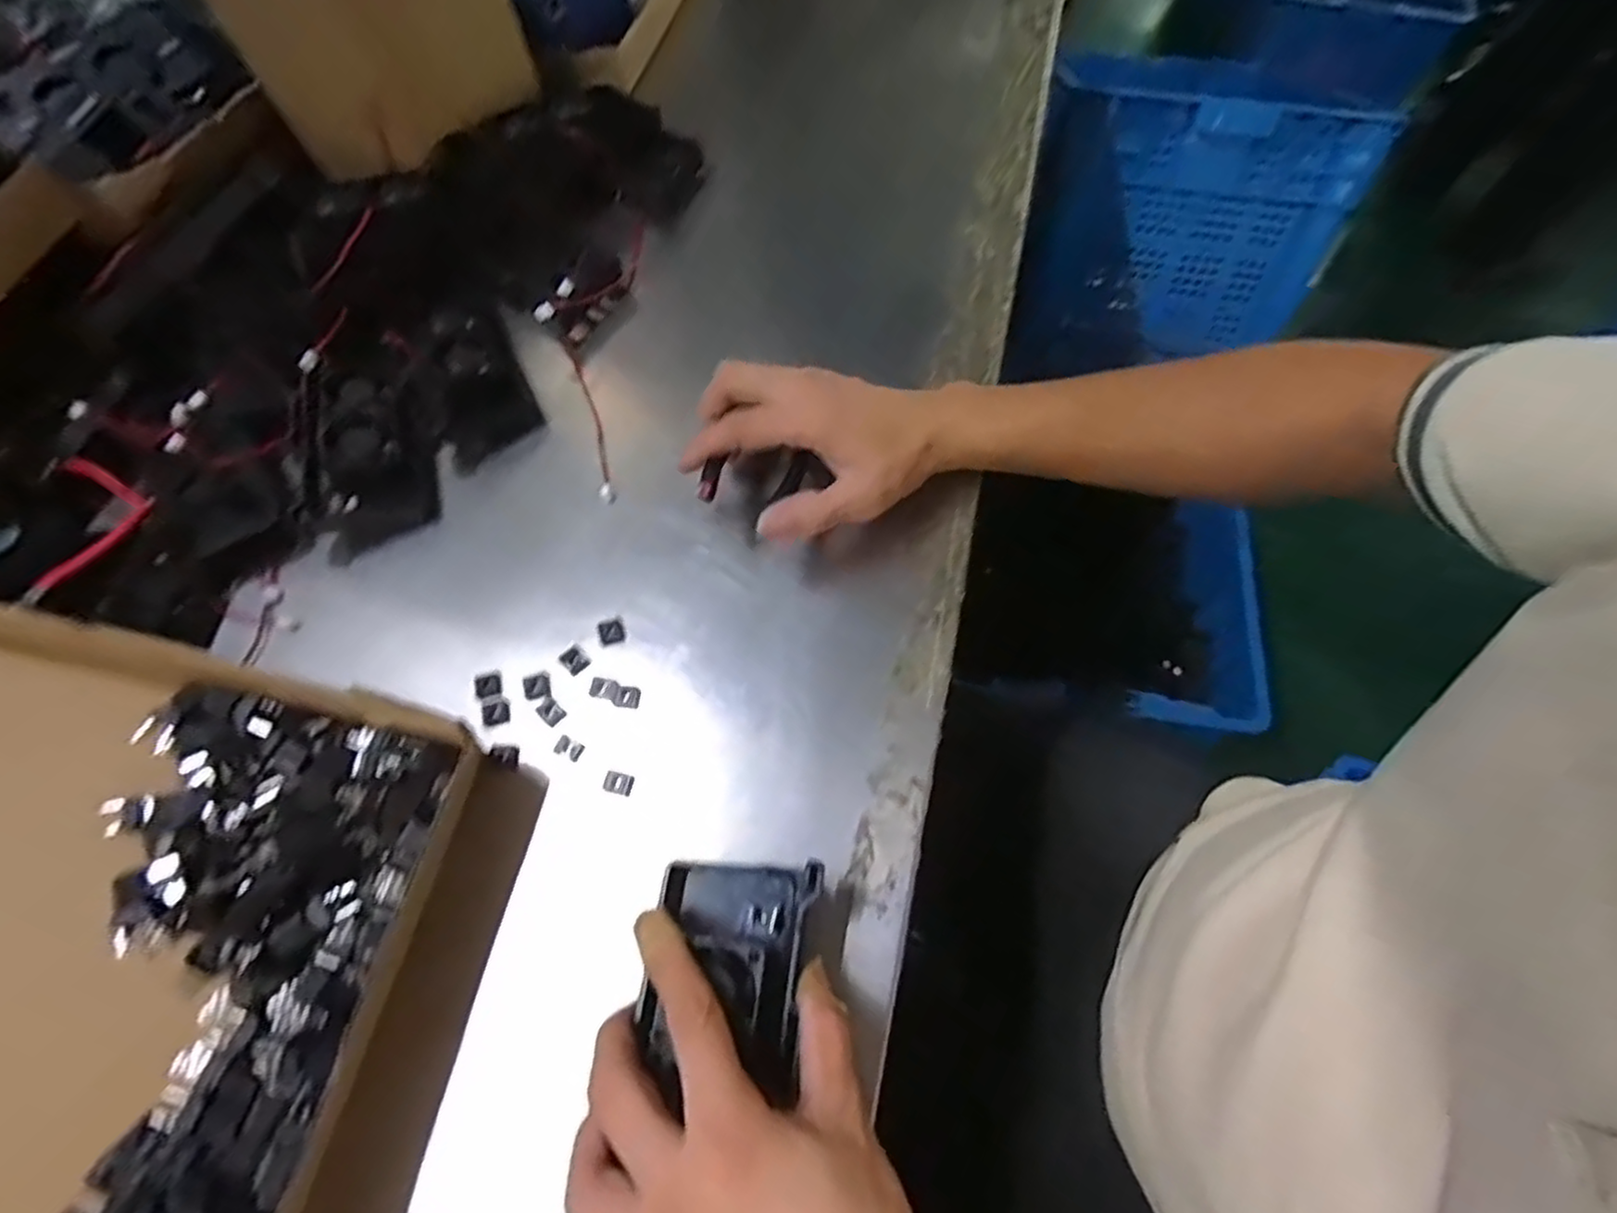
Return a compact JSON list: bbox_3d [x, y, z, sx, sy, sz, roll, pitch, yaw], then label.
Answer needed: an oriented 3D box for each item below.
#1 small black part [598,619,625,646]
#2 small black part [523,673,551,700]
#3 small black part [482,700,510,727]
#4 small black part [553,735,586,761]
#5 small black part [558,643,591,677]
[{"bbox_3d":[-0.108,0.014,0.384,0.012,0.007,0.011,-20,66,-8],"label":"small black part"},{"bbox_3d":[-0.144,0.043,0.376,0.013,0.008,0.013,-15,66,-5],"label":"small black part"},{"bbox_3d":[-0.165,0.056,0.371,0.012,0.004,0.013,-21,66,-8],"label":"small black part"},{"bbox_3d":[-0.123,0.073,0.362,0.013,0.004,0.010,26,68,13],"label":"small black part"},{"bbox_3d":[-0.126,0.028,0.379,0.012,0.004,0.015,-40,70,-15],"label":"small black part"}]

